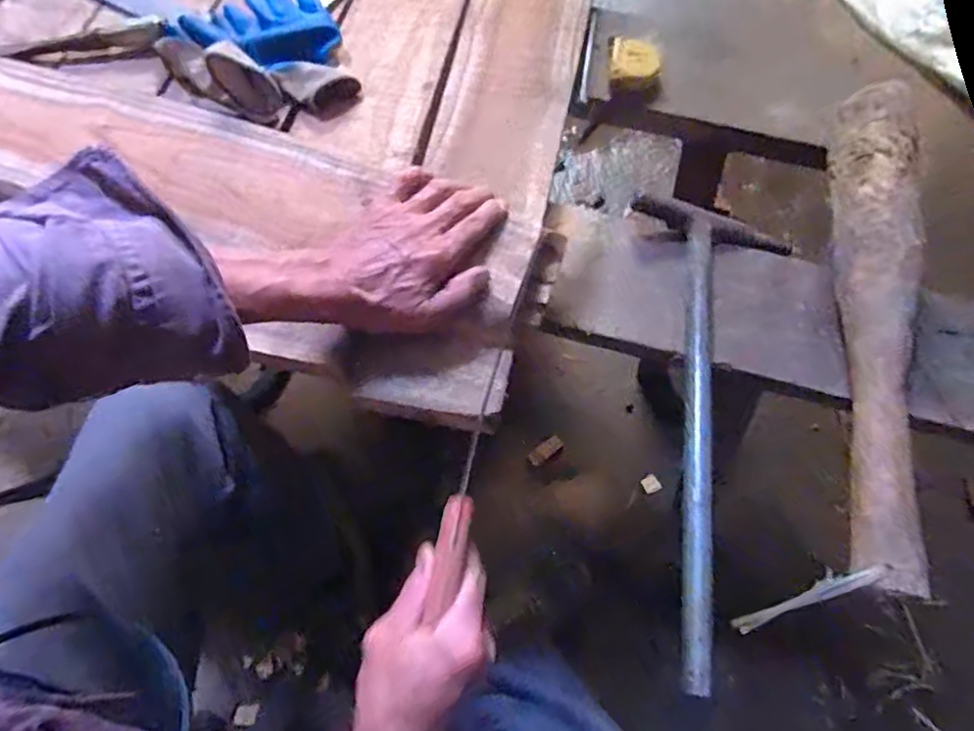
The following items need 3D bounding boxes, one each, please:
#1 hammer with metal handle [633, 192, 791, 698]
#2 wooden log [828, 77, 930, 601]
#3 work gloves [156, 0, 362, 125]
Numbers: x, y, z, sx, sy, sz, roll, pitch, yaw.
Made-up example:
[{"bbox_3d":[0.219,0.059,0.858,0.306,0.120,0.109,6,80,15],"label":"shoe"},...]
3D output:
[{"bbox_3d":[0.199,0.034,0.476,0.139,0.040,0.416,4,66,2],"label":"hammer with metal handle"},{"bbox_3d":[0.323,-0.059,0.488,0.054,0.052,0.467,12,67,6],"label":"wooden log"},{"bbox_3d":[-0.231,-0.323,0.582,0.160,0.069,0.185,-33,69,-13],"label":"work gloves"}]

